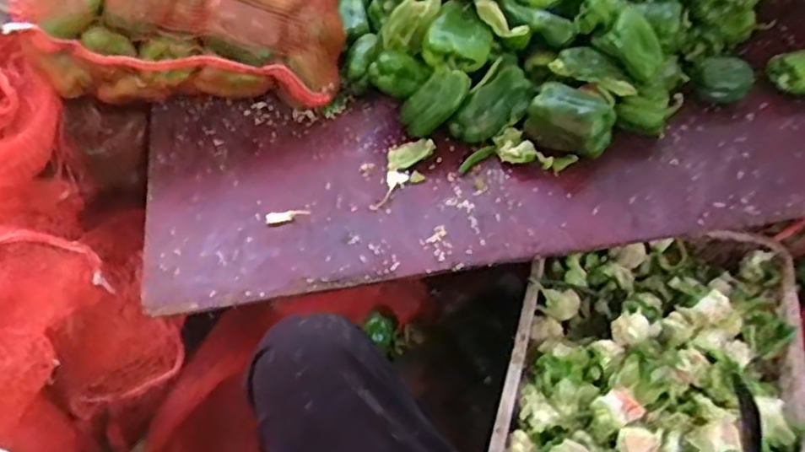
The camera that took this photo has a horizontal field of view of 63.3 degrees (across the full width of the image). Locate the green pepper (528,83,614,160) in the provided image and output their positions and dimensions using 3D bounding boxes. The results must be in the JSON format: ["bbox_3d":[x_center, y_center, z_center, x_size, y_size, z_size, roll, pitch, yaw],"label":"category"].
[{"bbox_3d":[0.256,-0.162,0.975,0.123,0.070,0.085,24,52,18],"label":"green pepper"}]

